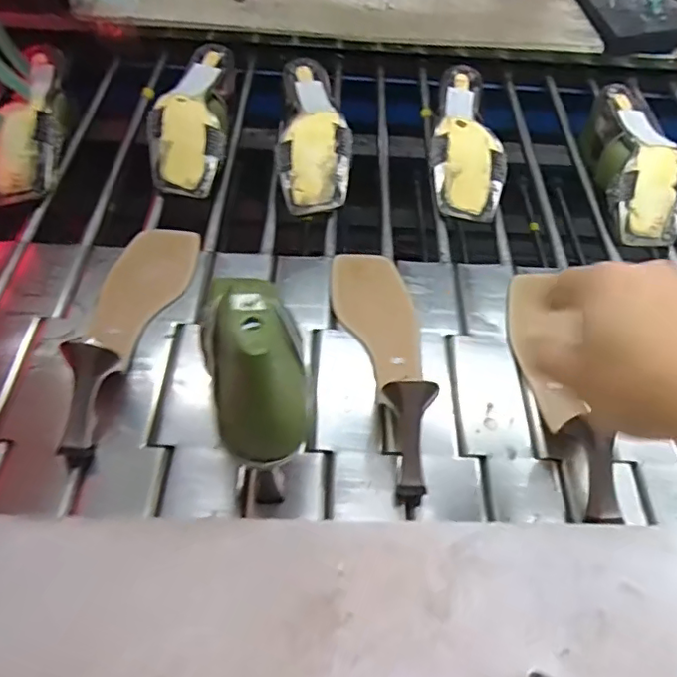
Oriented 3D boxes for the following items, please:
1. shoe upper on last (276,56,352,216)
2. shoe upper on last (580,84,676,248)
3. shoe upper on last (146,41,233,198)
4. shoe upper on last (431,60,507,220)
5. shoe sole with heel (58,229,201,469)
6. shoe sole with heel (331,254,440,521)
[{"bbox_3d":[-0.029,-0.243,0.661,0.084,0.078,0.224,3,54,-3],"label":"shoe upper on last"},{"bbox_3d":[0.353,-0.207,0.668,0.085,0.067,0.229,7,55,-1],"label":"shoe upper on last"},{"bbox_3d":[-0.173,-0.265,0.672,0.087,0.077,0.226,0,54,-5],"label":"shoe upper on last"},{"bbox_3d":[0.157,-0.238,0.673,0.082,0.065,0.217,11,55,2],"label":"shoe upper on last"},{"bbox_3d":[-0.198,-0.027,0.496,0.074,0.065,0.259,12,54,4],"label":"shoe sole with heel"},{"bbox_3d":[0.041,0.006,0.491,0.075,0.063,0.263,-2,54,-6],"label":"shoe sole with heel"}]

